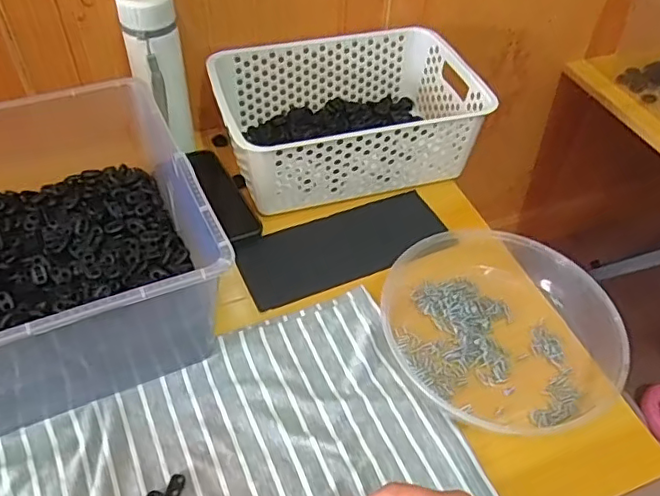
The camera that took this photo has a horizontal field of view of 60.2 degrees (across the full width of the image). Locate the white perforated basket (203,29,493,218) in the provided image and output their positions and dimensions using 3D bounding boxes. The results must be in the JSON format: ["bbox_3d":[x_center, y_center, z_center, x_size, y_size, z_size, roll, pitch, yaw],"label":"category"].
[{"bbox_3d":[0.020,-0.166,0.713,0.303,0.103,0.204,-14,50,-15],"label":"white perforated basket"}]

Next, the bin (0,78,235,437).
[{"bbox_3d":[-0.278,-0.002,0.530,0.296,0.142,0.319,-19,52,-20],"label":"bin"}]

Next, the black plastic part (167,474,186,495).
[{"bbox_3d":[-0.124,0.191,0.457,0.012,0.004,0.019,6,48,2],"label":"black plastic part"}]

